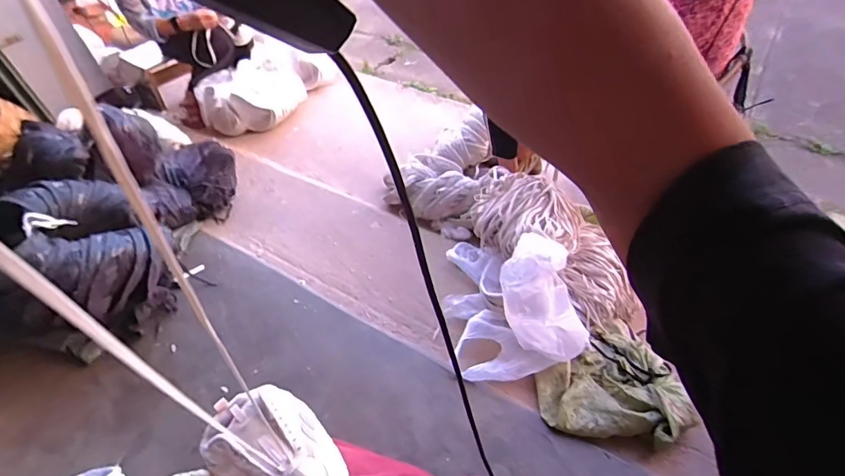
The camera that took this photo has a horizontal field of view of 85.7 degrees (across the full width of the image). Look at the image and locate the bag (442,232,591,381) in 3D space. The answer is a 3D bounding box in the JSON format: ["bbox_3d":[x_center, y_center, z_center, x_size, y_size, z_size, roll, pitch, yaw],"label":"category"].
[{"bbox_3d":[0.209,0.105,1.168,0.300,0.279,0.431,-5,49,2],"label":"bag"}]

